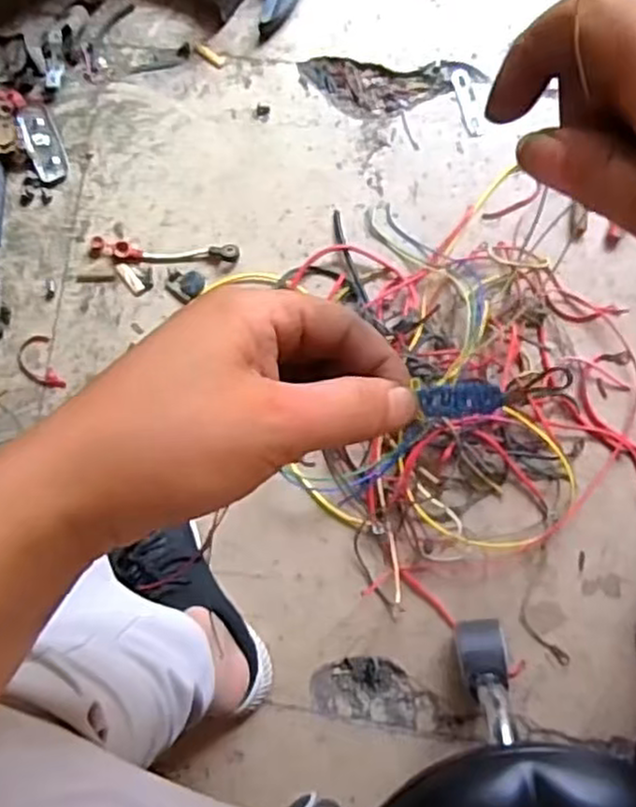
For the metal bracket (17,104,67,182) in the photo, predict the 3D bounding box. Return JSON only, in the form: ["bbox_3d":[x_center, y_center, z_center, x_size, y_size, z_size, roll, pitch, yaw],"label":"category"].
[{"bbox_3d":[-0.270,-0.256,0.724,0.033,0.008,0.080,-21,84,4],"label":"metal bracket"}]

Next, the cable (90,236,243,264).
[{"bbox_3d":[-0.147,-0.144,0.704,0.143,0.009,0.022,3,86,6],"label":"cable"}]

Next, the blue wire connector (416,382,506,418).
[{"bbox_3d":[0.051,-0.001,0.260,0.029,0.004,0.012,-4,86,0],"label":"blue wire connector"}]

